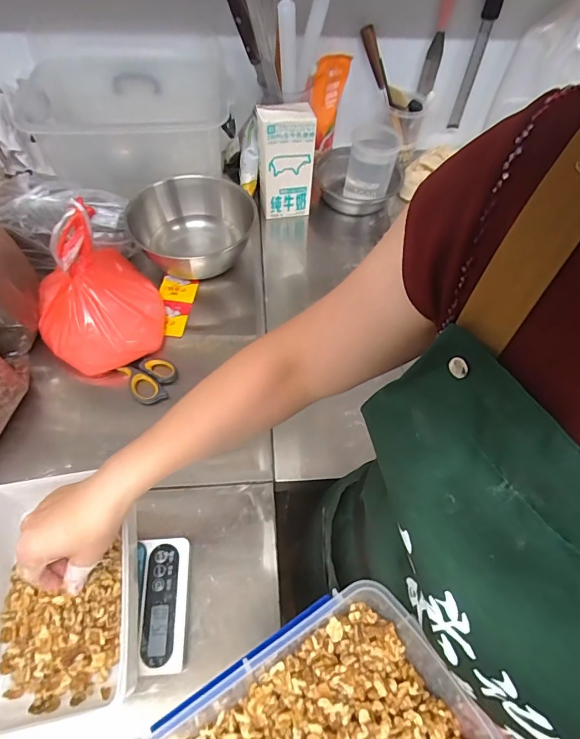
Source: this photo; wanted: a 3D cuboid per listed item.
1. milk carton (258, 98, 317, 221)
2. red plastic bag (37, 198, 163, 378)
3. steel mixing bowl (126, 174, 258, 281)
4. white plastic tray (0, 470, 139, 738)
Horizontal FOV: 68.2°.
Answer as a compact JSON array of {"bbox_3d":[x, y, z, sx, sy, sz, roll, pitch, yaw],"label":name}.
[{"bbox_3d":[-0.010,-0.385,0.809,0.101,0.202,0.045,-8,58,-8],"label":"milk carton"},{"bbox_3d":[-0.292,-0.121,0.629,0.183,0.176,0.176,-30,63,-20],"label":"red plastic bag"},{"bbox_3d":[-0.172,-0.251,0.766,0.202,0.081,0.206,1,57,-2],"label":"steel mixing bowl"},{"bbox_3d":[-0.238,0.227,0.436,0.141,0.088,0.212,-9,58,-8],"label":"white plastic tray"}]

